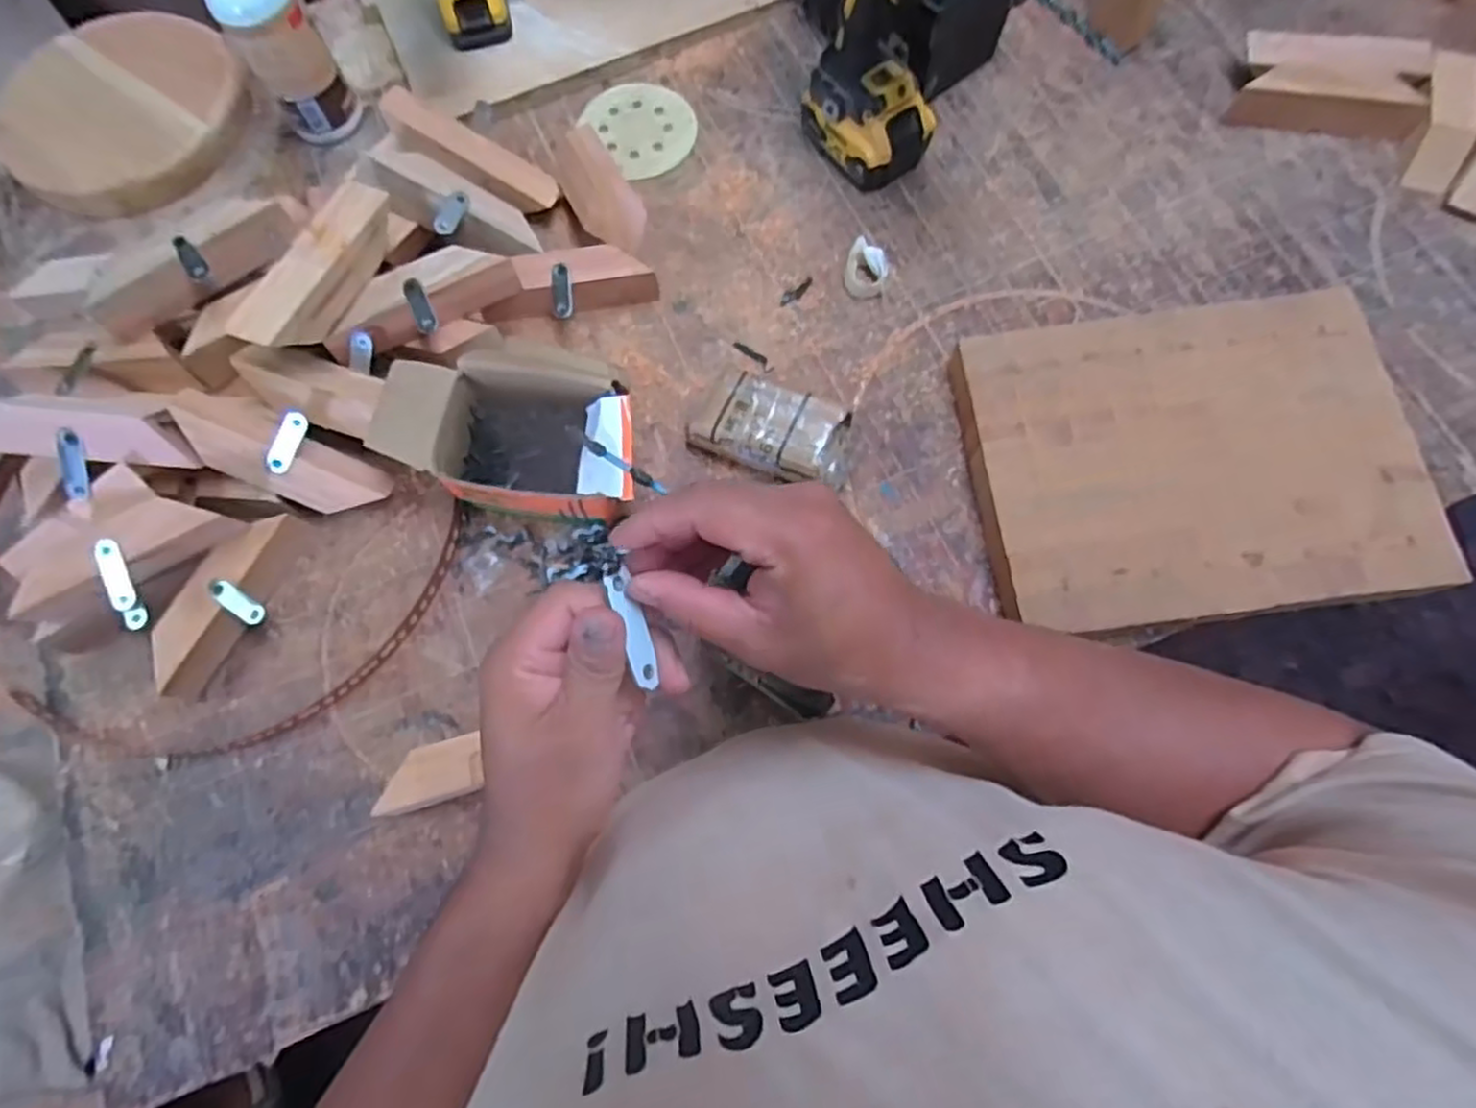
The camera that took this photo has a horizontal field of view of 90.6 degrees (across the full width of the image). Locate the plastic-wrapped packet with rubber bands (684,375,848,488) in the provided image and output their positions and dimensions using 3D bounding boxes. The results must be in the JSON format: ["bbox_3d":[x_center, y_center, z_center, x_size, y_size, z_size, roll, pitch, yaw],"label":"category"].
[{"bbox_3d":[0.031,-0.109,0.611,0.137,0.051,0.091,22,75,8],"label":"plastic-wrapped packet with rubber bands"}]

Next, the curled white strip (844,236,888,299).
[{"bbox_3d":[0.118,-0.261,0.669,0.038,0.021,0.051,16,74,7],"label":"curled white strip"}]

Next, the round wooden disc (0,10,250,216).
[{"bbox_3d":[-0.626,-0.445,0.731,0.240,0.029,0.219,-1,73,2],"label":"round wooden disc"}]

